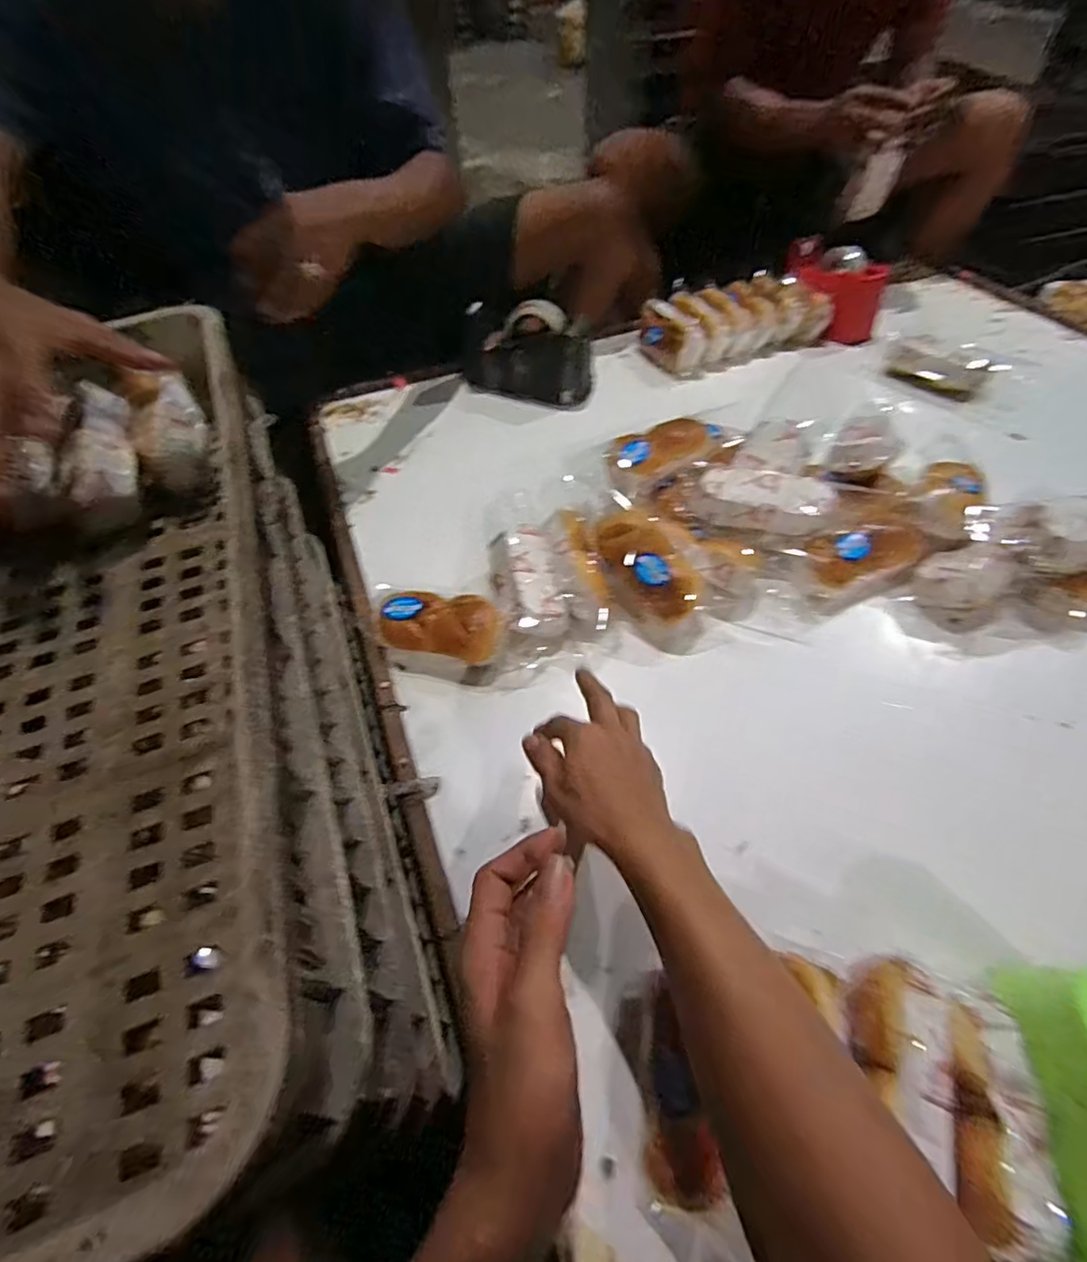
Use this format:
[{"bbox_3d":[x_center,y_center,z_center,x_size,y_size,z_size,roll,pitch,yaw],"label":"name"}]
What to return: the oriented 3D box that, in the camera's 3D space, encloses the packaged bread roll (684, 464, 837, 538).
[{"bbox_3d":[0.235,-0.142,0.635,0.143,0.035,0.072,17,57,16],"label":"packaged bread roll"}]

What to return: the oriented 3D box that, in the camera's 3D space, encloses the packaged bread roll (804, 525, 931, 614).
[{"bbox_3d":[0.337,-0.076,0.626,0.139,0.046,0.072,-19,55,-9],"label":"packaged bread roll"}]

